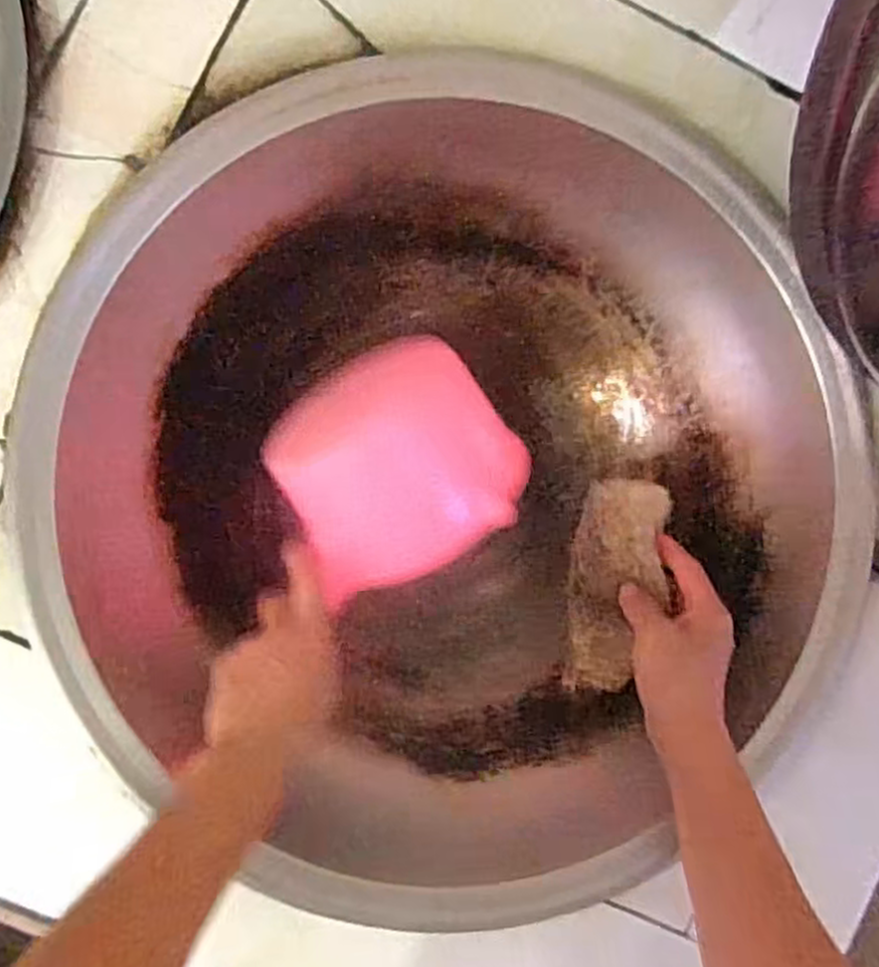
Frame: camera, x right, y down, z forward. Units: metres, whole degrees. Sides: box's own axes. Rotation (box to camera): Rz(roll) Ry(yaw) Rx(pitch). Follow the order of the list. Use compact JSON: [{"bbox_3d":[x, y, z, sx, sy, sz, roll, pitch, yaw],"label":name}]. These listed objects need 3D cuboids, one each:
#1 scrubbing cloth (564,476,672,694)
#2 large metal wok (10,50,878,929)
[{"bbox_3d":[0.126,0.071,0.532,0.067,0.015,0.147,-3,74,36],"label":"scrubbing cloth"},{"bbox_3d":[0.014,0.008,0.568,0.534,0.186,0.570,0,88,-6],"label":"large metal wok"}]

